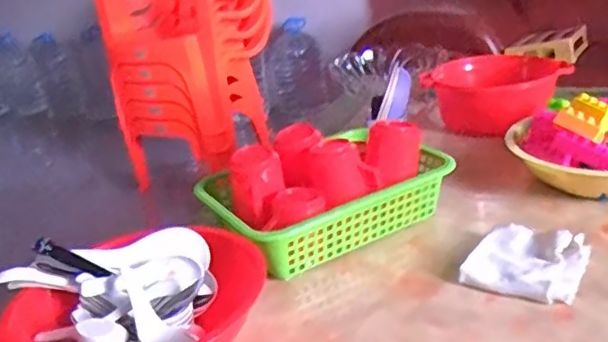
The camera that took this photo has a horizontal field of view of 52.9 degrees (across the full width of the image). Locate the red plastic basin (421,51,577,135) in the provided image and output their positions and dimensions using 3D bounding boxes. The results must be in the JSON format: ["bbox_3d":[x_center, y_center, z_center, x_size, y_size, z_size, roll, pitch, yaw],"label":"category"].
[{"bbox_3d":[0.349,-0.129,1.109,0.253,0.110,0.221,-4,23,11],"label":"red plastic basin"}]

